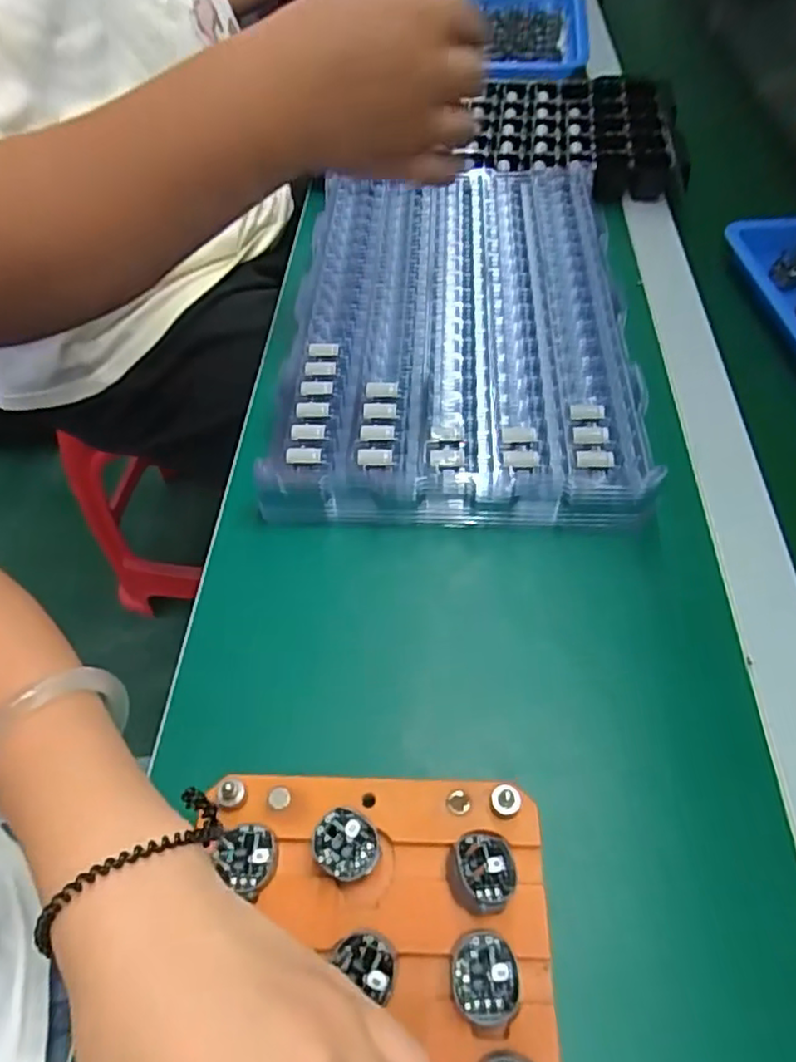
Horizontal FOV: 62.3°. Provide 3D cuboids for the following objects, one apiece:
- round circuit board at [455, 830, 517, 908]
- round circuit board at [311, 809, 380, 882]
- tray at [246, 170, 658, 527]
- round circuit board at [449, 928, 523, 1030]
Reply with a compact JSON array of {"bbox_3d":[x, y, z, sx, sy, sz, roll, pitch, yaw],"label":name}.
[{"bbox_3d":[0.036,0.138,0.270,0.025,0.005,0.029,12,40,3],"label":"round circuit board"},{"bbox_3d":[-0.022,0.133,0.279,0.027,0.005,0.027,-4,71,-1],"label":"round circuit board"},{"bbox_3d":[0.043,-0.155,0.490,0.229,0.034,0.369,3,55,2],"label":"tray"},{"bbox_3d":[0.033,0.170,0.250,0.024,0.009,0.028,-5,55,-3],"label":"round circuit board"}]

